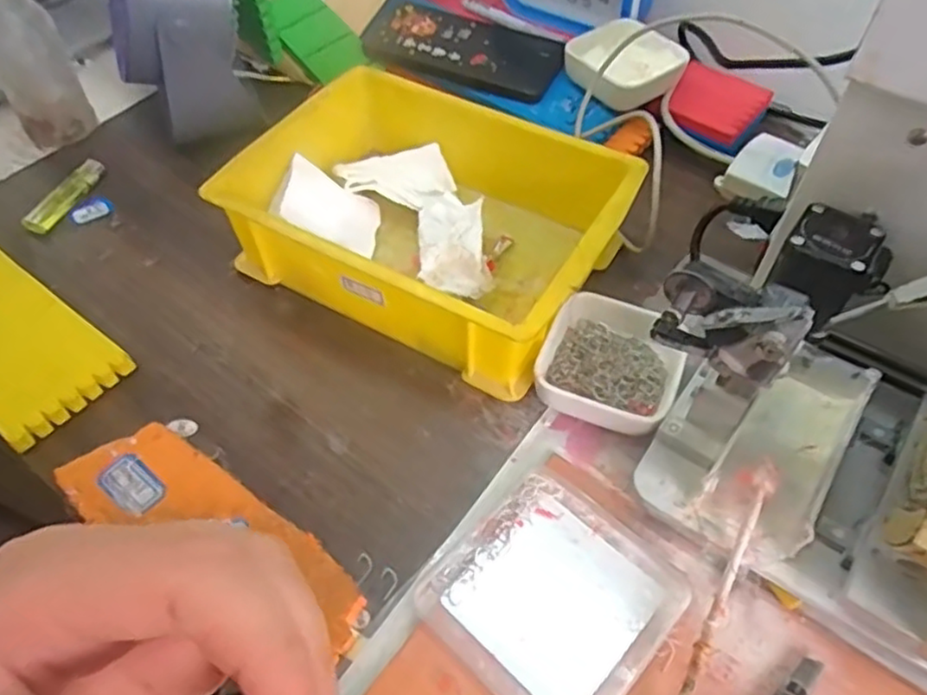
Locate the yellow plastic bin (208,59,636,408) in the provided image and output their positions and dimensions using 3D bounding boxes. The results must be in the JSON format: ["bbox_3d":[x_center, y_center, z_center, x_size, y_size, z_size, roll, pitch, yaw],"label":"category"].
[{"bbox_3d":[-0.023,-0.094,0.473,0.248,0.063,0.183,27,58,19],"label":"yellow plastic bin"}]

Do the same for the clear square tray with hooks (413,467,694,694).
[{"bbox_3d":[0.046,0.127,0.351,0.105,0.008,0.109,37,62,25],"label":"clear square tray with hooks"}]

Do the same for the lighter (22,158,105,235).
[{"bbox_3d":[-0.317,-0.122,0.547,0.019,0.015,0.080,21,56,15],"label":"lighter"}]

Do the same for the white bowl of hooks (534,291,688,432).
[{"bbox_3d":[0.092,0.006,0.420,0.079,0.022,0.090,19,56,14],"label":"white bowl of hooks"}]

